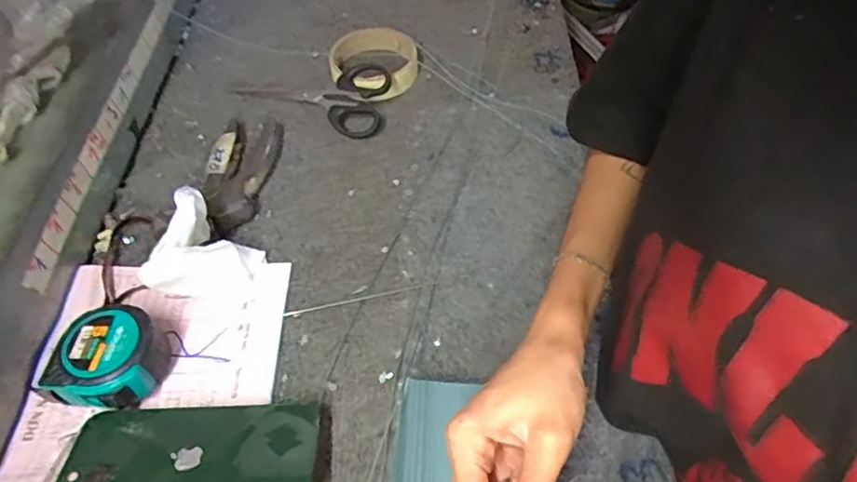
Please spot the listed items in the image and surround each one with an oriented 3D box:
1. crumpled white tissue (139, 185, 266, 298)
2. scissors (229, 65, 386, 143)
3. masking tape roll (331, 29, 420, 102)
[{"bbox_3d":[-0.163,0.011,0.426,0.049,0.070,0.067,15,54,13],"label":"crumpled white tissue"},{"bbox_3d":[-0.108,-0.125,0.564,0.154,0.019,0.070,-4,77,18],"label":"scissors"},{"bbox_3d":[-0.052,-0.180,0.592,0.087,0.028,0.100,27,58,21],"label":"masking tape roll"}]

